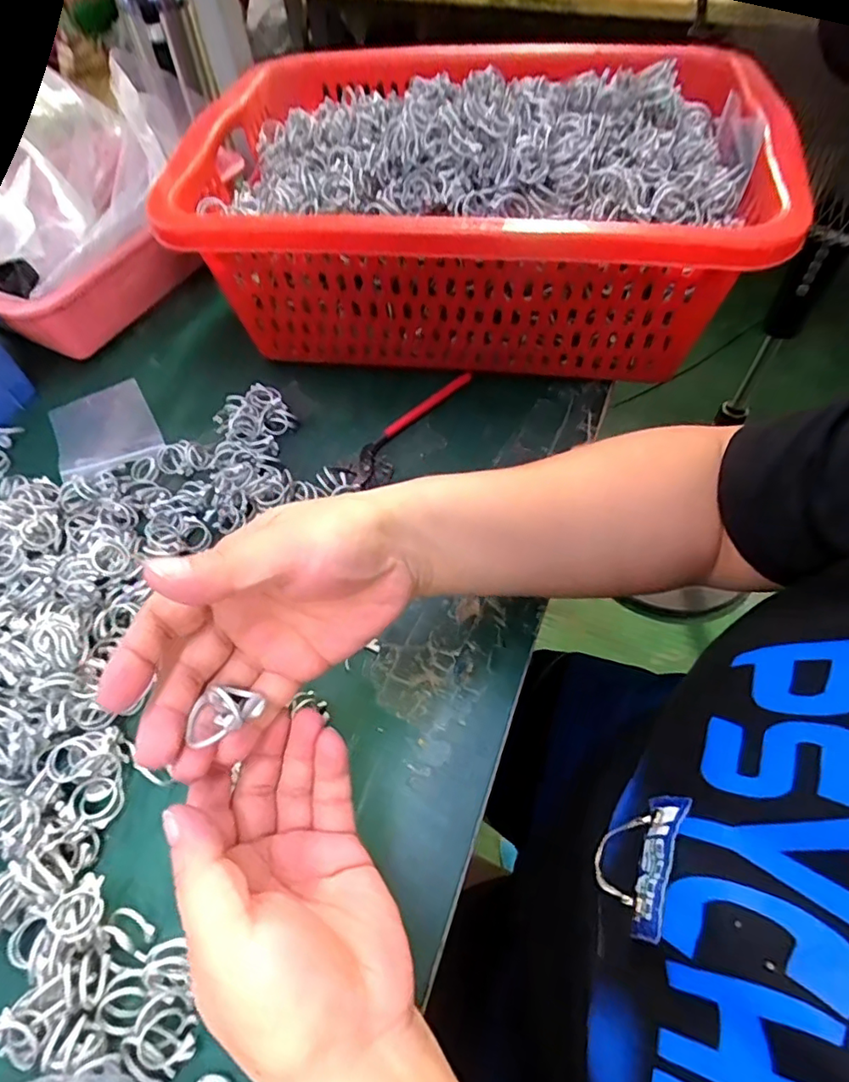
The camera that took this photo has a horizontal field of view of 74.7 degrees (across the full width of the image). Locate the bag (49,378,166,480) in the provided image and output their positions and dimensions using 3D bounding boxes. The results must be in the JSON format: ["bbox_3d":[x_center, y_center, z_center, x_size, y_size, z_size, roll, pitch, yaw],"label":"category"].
[{"bbox_3d":[-0.284,-0.098,0.496,0.081,0.010,0.126,-27,51,-17],"label":"bag"}]

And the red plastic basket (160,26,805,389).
[{"bbox_3d":[0.030,-0.292,0.494,0.445,0.179,0.309,5,56,7],"label":"red plastic basket"}]

